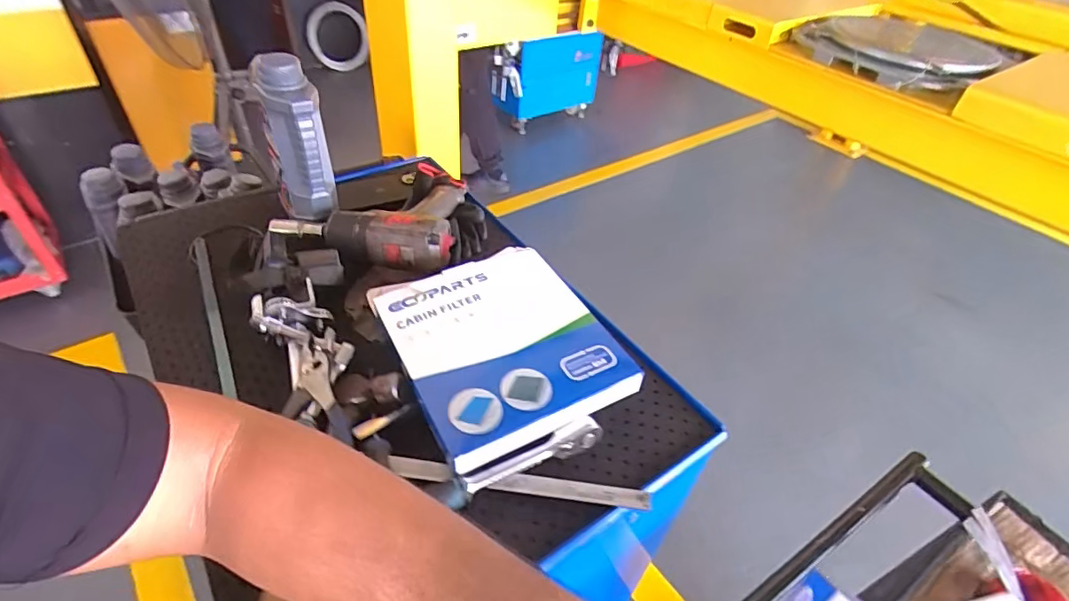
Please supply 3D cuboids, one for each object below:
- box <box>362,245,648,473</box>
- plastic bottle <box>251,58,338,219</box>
[{"bbox_3d":[-0.039,0.040,0.572,0.204,0.038,0.238,-20,48,-25],"label":"box"},{"bbox_3d":[-0.308,-0.208,0.690,0.067,0.182,0.093,-13,45,-19],"label":"plastic bottle"}]

